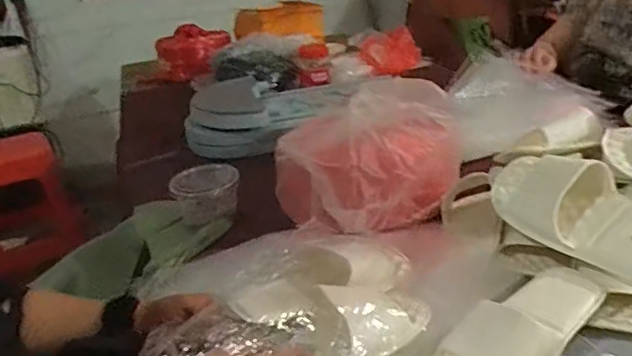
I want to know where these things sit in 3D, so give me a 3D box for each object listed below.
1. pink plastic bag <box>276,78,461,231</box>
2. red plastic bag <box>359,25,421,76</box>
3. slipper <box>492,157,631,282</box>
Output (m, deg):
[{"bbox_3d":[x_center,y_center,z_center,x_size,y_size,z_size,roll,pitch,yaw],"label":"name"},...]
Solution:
[{"bbox_3d":[0.082,-0.037,0.876,0.238,0.190,0.215,-18,25,-26],"label":"pink plastic bag"},{"bbox_3d":[0.239,-0.399,1.804,0.185,0.104,0.115,-10,23,-8],"label":"red plastic bag"},{"bbox_3d":[0.320,0.037,0.664,0.103,0.094,0.253,-24,41,-37],"label":"slipper"}]

